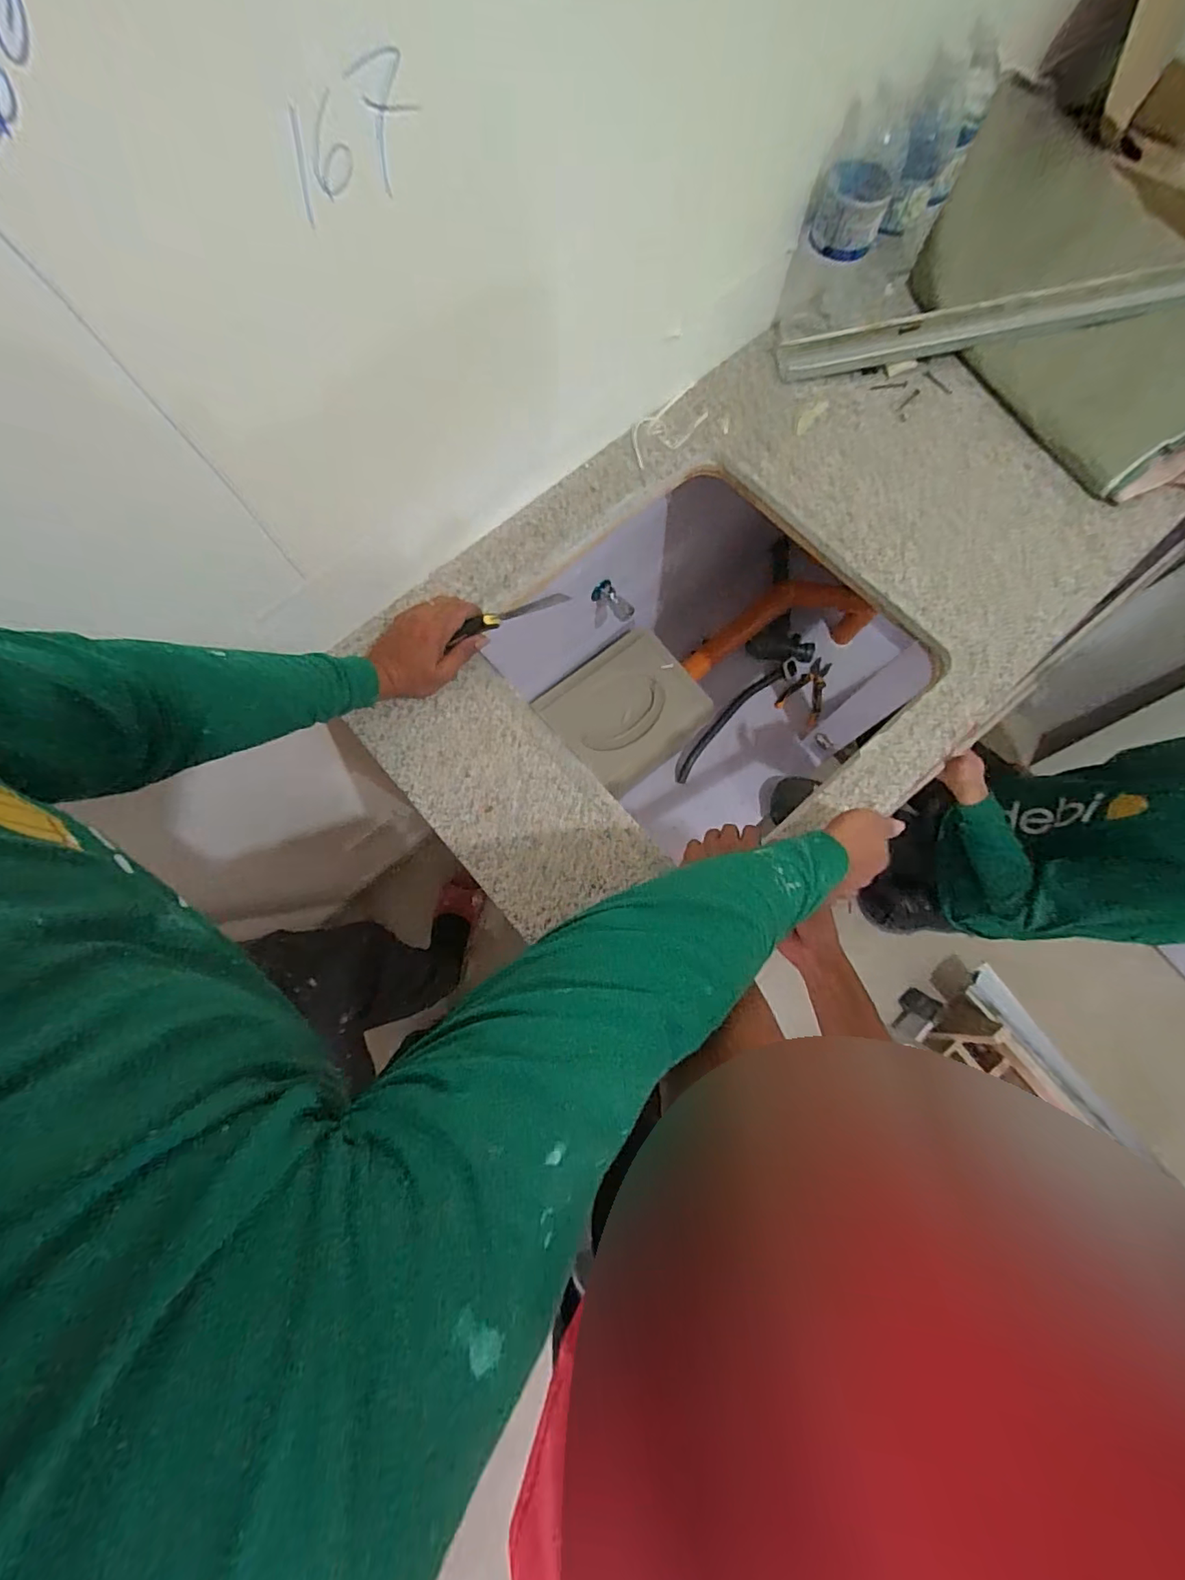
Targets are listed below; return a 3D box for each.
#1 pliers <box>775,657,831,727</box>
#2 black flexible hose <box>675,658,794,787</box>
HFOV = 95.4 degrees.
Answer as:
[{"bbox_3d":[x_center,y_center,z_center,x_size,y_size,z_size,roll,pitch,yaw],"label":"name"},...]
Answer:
[{"bbox_3d":[0.580,-0.265,1.435,0.108,0.021,0.175,35,78,10],"label":"pliers"},{"bbox_3d":[0.371,-0.191,1.426,0.444,0.057,0.074,-42,78,-10],"label":"black flexible hose"}]

